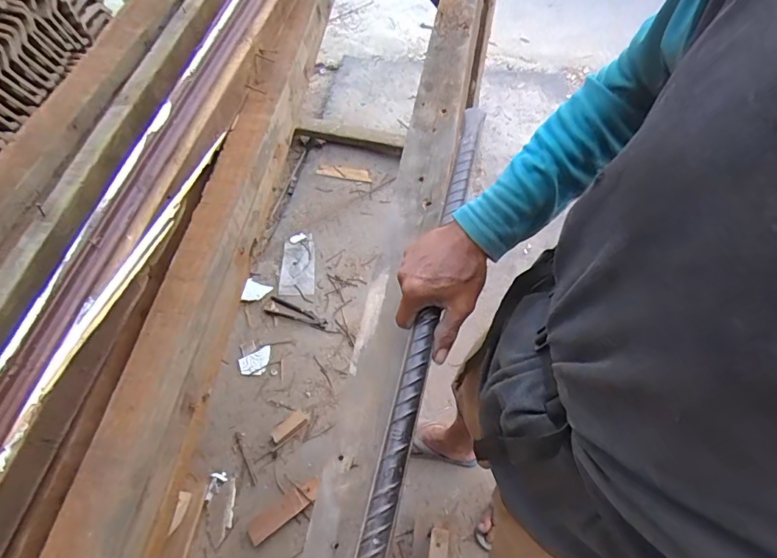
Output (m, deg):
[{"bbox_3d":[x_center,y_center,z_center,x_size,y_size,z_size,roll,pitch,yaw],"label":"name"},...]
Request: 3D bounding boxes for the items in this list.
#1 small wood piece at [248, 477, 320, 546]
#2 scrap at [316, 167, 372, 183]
[{"bbox_3d":[-0.273,0.611,1.201,0.209,0.027,0.060,-32,62,-15],"label":"small wood piece"},{"bbox_3d":[-0.175,-0.425,1.819,0.219,0.011,0.048,10,71,5],"label":"scrap"}]

